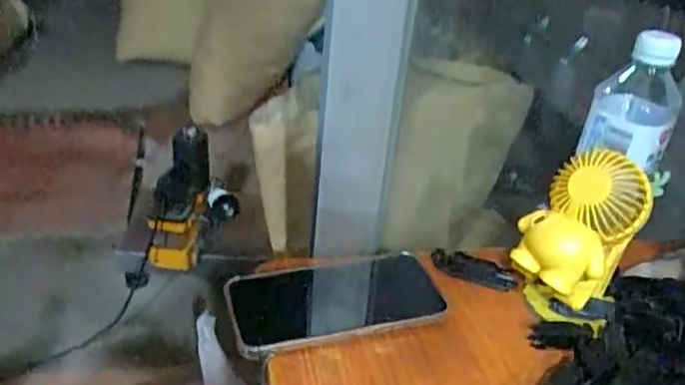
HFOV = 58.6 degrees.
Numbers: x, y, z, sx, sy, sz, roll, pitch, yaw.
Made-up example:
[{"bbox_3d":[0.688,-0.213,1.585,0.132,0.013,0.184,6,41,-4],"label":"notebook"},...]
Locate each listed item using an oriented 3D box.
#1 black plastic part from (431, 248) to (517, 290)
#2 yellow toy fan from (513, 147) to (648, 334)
[{"bbox_3d":[0.116,0.070,0.543,0.075,0.023,0.013,13,32,12],"label":"black plastic part"},{"bbox_3d":[0.175,0.046,0.467,0.075,0.151,0.078,30,39,34],"label":"yellow toy fan"}]

